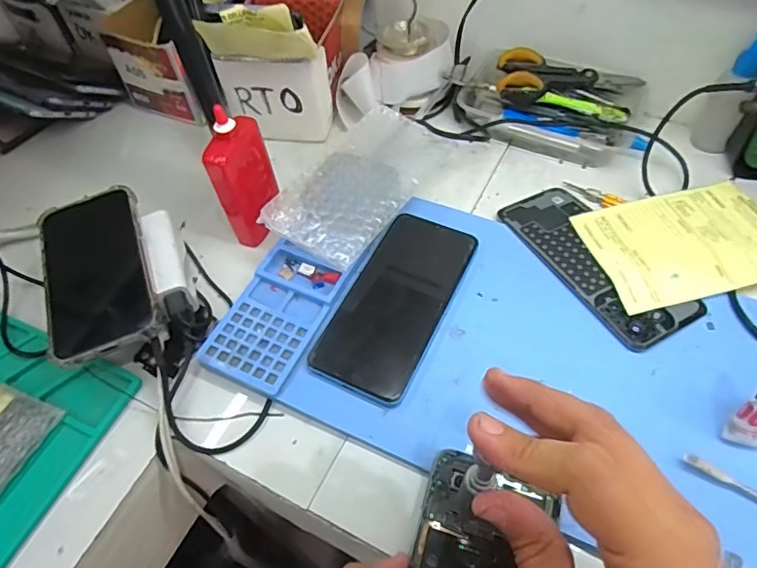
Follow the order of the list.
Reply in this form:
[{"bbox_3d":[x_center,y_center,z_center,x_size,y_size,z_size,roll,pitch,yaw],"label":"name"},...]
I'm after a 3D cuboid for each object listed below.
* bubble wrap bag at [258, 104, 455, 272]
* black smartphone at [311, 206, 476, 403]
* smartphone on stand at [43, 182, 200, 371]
[{"bbox_3d":[-0.013,-0.084,0.446,0.089,0.026,0.178,26,54,18],"label":"bubble wrap bag"},{"bbox_3d":[0.014,0.013,0.404,0.075,0.014,0.156,21,59,17],"label":"black smartphone"},{"bbox_3d":[-0.206,-0.009,0.413,0.100,0.046,0.158,-22,57,-11],"label":"smartphone on stand"}]

